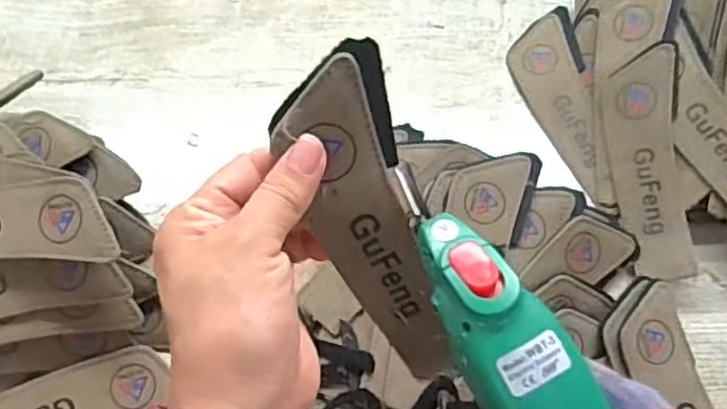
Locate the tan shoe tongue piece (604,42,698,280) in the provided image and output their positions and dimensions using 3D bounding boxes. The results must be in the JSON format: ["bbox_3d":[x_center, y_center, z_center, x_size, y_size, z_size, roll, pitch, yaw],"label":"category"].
[{"bbox_3d":[0.185,-0.028,0.449,0.047,0.008,0.152,-6,75,29],"label":"tan shoe tongue piece"}]

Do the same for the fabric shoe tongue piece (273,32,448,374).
[{"bbox_3d":[0.001,0.013,0.302,0.048,0.159,0.004,-17,23,-4],"label":"fabric shoe tongue piece"}]

